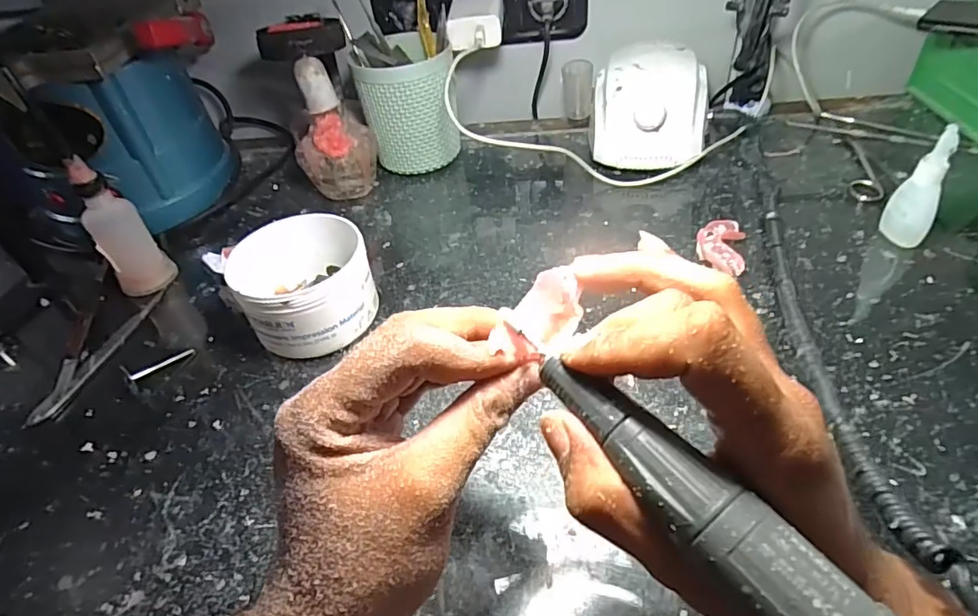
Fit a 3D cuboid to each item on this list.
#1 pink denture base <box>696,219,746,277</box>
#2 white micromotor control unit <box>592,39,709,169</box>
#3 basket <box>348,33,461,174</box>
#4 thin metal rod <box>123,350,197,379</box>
[{"bbox_3d":[0.177,-0.048,0.421,0.033,0.013,0.058,8,46,16],"label":"pink denture base"},{"bbox_3d":[0.152,-0.190,0.525,0.100,0.082,0.115,5,45,12],"label":"white micromotor control unit"},{"bbox_3d":[-0.079,-0.203,0.543,0.090,0.119,0.086,-11,44,-4],"label":"basket"},{"bbox_3d":[-0.230,0.038,0.385,0.007,0.007,0.046,19,27,25],"label":"thin metal rod"}]

